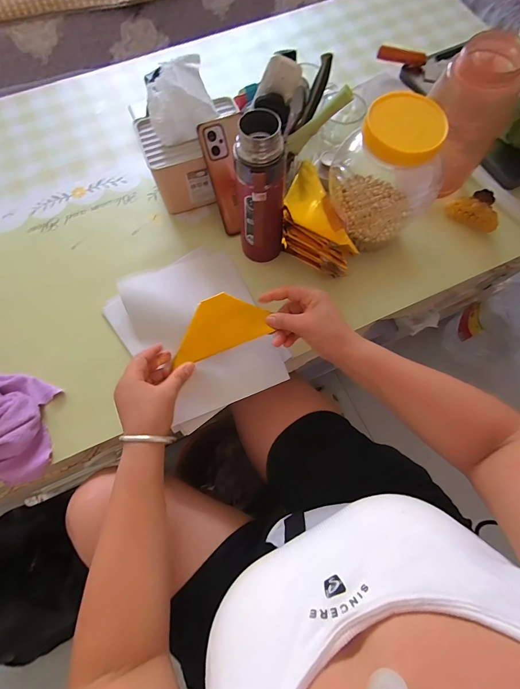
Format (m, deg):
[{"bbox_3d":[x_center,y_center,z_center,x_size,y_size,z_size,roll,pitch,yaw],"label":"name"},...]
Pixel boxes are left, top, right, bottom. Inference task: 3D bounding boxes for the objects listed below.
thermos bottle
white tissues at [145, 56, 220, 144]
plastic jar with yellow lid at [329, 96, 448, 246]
[{"bbox_3d":[0.002,-0.193,0.447,0.061,0.219,0.061,4,71,2],"label":"thermos bottle"},{"bbox_3d":[-0.117,-0.358,0.480,0.099,0.069,0.078,-15,72,-5],"label":"white tissues"},{"bbox_3d":[0.178,-0.240,0.461,0.134,0.162,0.115,-26,73,-8],"label":"plastic jar with yellow lid"}]

